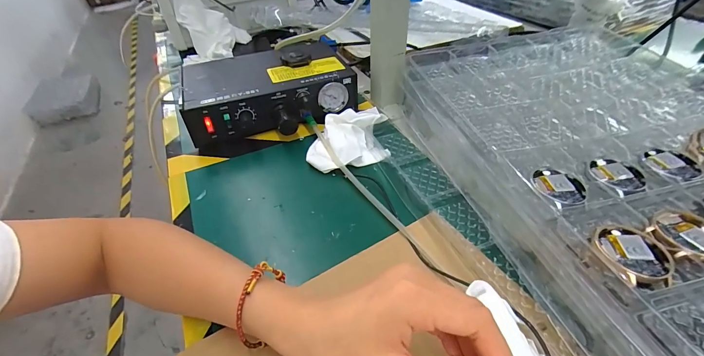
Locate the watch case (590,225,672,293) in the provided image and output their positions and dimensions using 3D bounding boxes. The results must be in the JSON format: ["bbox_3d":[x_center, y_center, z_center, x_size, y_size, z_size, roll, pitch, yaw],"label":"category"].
[{"bbox_3d":[0.189,0.052,0.220,0.047,0.012,0.048,-8,43,-5],"label":"watch case"}]

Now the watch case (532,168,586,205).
[{"bbox_3d":[0.172,0.007,0.271,0.039,0.011,0.038,-7,43,-3],"label":"watch case"}]

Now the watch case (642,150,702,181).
[{"bbox_3d":[0.285,-0.012,0.291,0.039,0.004,0.043,18,47,22],"label":"watch case"}]

